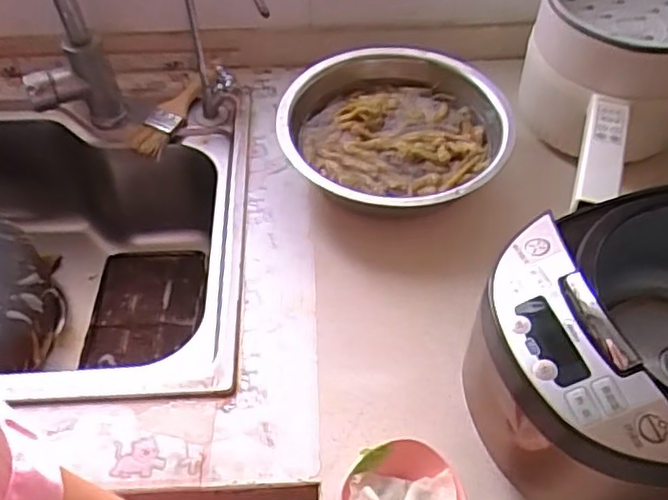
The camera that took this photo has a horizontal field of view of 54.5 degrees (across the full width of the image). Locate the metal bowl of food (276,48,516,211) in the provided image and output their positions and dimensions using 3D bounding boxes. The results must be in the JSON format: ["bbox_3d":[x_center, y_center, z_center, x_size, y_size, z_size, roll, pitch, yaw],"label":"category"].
[{"bbox_3d":[0.067,-0.136,0.743,0.244,0.077,0.247,-1,51,1],"label":"metal bowl of food"}]

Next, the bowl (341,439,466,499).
[{"bbox_3d":[0.056,0.200,0.512,0.089,0.043,0.089,-1,51,1],"label":"bowl"}]

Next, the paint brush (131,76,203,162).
[{"bbox_3d":[-0.206,-0.178,0.807,0.042,0.018,0.161,10,52,10],"label":"paint brush"}]

